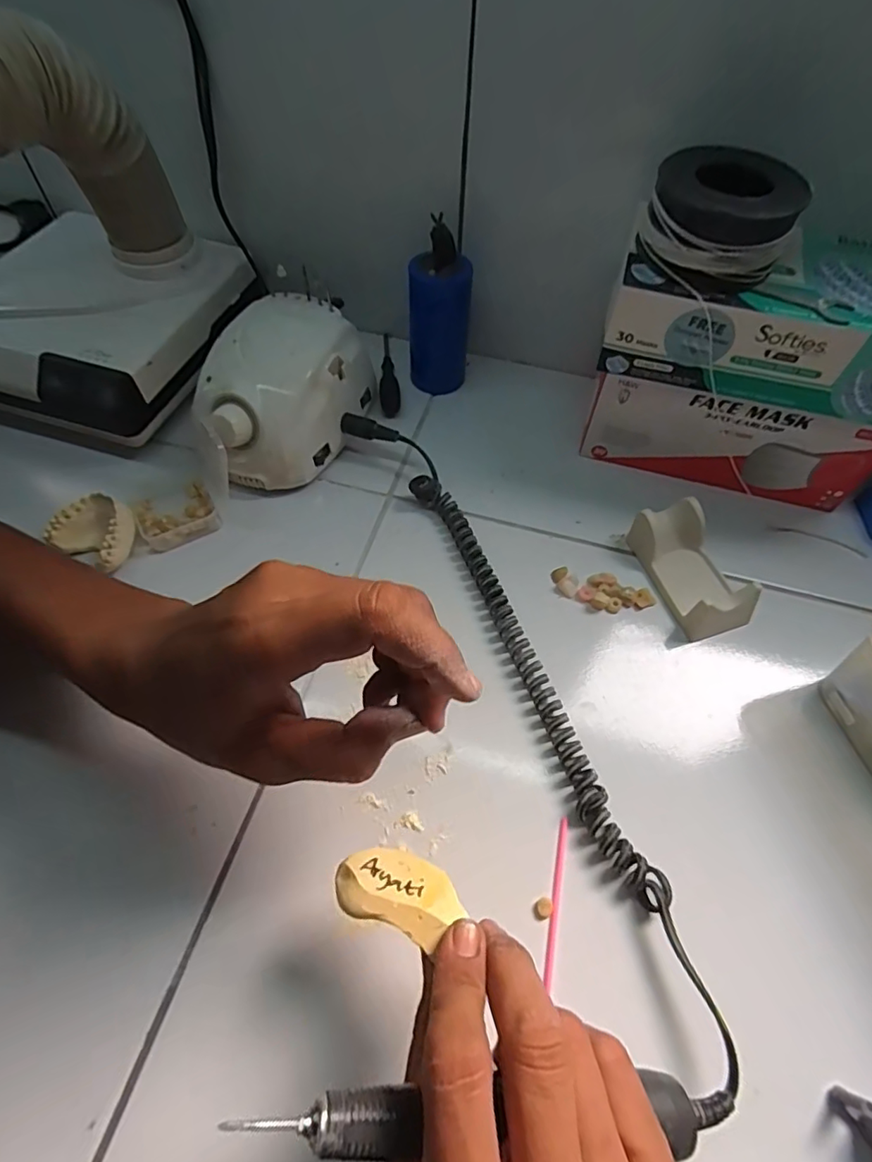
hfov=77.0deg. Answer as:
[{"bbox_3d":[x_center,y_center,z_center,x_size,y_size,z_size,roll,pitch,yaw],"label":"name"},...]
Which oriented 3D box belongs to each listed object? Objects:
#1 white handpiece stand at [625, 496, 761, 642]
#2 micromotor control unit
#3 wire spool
[{"bbox_3d":[0.181,-0.011,0.382,0.054,0.033,0.091,-16,60,-11],"label":"white handpiece stand"},{"bbox_3d":[-0.120,-0.143,0.429,0.098,0.080,0.139,18,60,10],"label":"micromotor control unit"},{"bbox_3d":[0.167,-0.214,0.327,0.083,0.048,0.068,22,61,12],"label":"wire spool"}]

